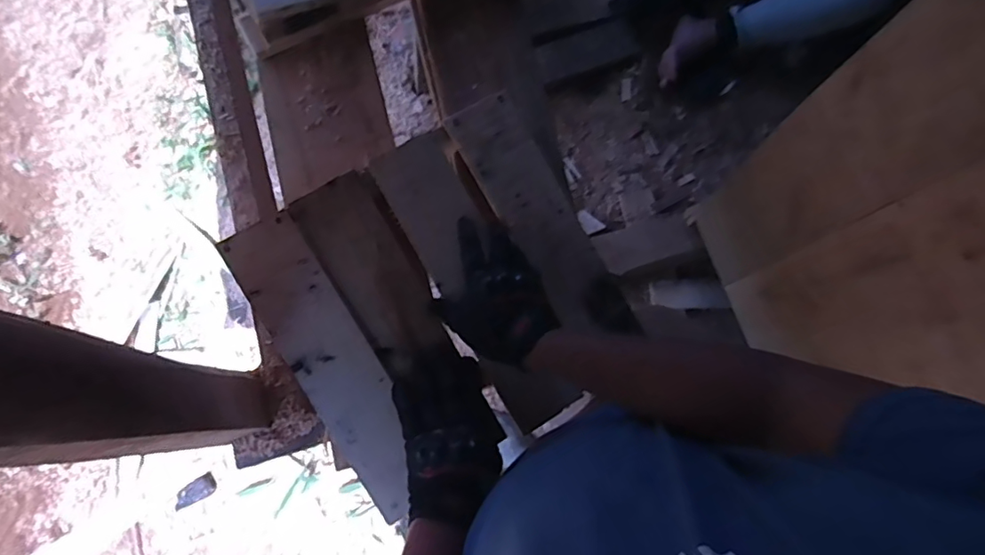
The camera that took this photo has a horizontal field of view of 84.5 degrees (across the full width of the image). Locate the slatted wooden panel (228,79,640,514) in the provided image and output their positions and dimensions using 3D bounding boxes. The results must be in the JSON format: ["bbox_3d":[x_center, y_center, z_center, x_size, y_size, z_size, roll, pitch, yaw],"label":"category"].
[{"bbox_3d":[-0.054,0.020,0.663,0.397,0.033,0.373,-31,89,-10],"label":"slatted wooden panel"}]

